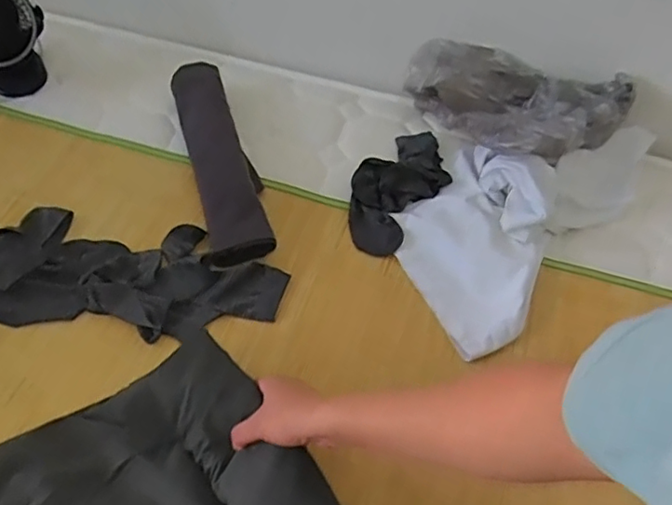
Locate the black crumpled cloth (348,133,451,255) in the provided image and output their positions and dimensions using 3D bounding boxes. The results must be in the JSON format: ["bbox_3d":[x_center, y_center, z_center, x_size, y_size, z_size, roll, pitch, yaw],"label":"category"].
[{"bbox_3d":[0.096,-0.105,0.895,0.120,0.044,0.256,31,55,18],"label":"black crumpled cloth"}]

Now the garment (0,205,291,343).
[{"bbox_3d":[-0.272,0.027,0.765,0.398,0.027,0.166,8,51,0],"label":"garment"}]

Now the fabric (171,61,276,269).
[{"bbox_3d":[-0.173,-0.143,0.877,0.093,0.064,0.371,-9,53,-13],"label":"fabric"}]

